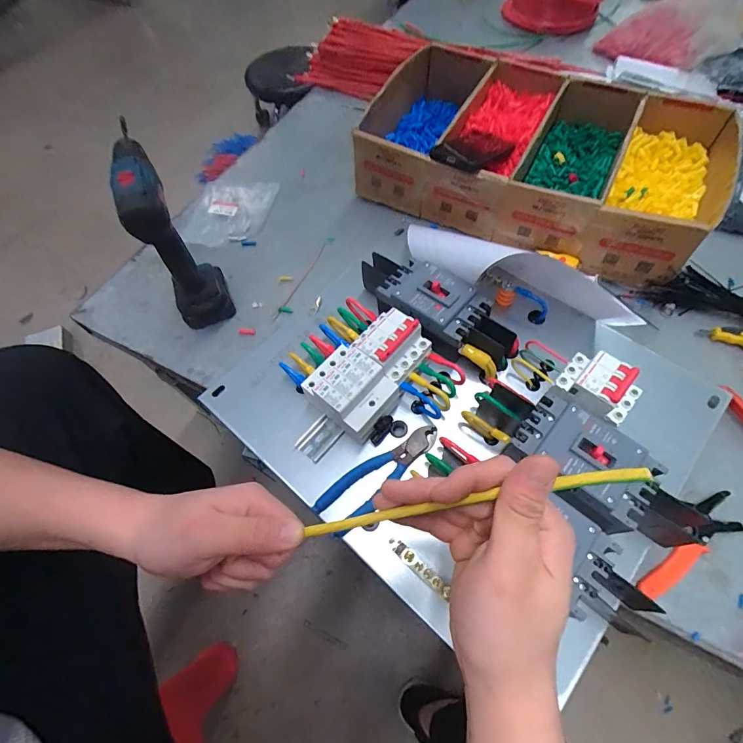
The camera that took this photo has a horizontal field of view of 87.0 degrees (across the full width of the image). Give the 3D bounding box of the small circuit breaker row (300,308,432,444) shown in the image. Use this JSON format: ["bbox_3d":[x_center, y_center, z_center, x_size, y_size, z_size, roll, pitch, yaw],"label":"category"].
[{"bbox_3d":[-0.003,0.004,0.465,0.089,0.082,0.147,37,70,20],"label":"small circuit breaker row"}]

